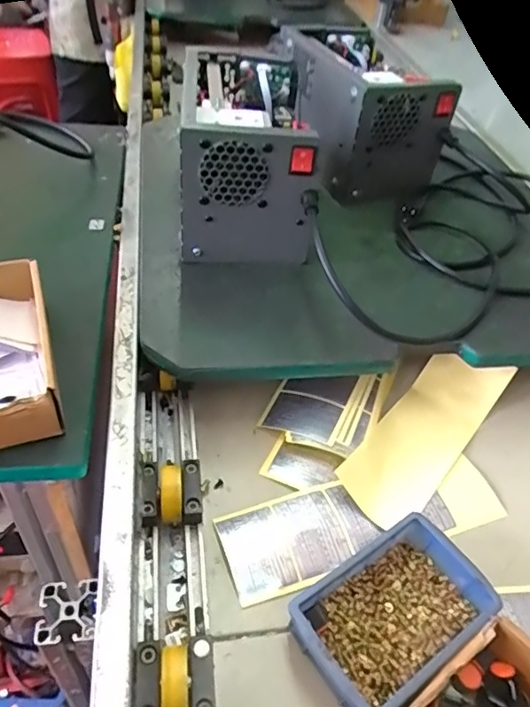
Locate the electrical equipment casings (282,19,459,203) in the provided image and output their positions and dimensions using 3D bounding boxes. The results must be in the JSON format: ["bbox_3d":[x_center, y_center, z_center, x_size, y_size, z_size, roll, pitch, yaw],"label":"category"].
[{"bbox_3d":[0.134,-0.348,0.793,0.164,0.159,0.251,-9,46,-16],"label":"electrical equipment casings"}]

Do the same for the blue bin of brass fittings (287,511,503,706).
[{"bbox_3d":[0.095,0.203,0.414,0.144,0.051,0.091,-24,52,-28],"label":"blue bin of brass fittings"}]

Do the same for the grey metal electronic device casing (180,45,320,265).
[{"bbox_3d":[-0.025,-0.241,0.662,0.141,0.159,0.282,1,44,-6],"label":"grey metal electronic device casing"}]

